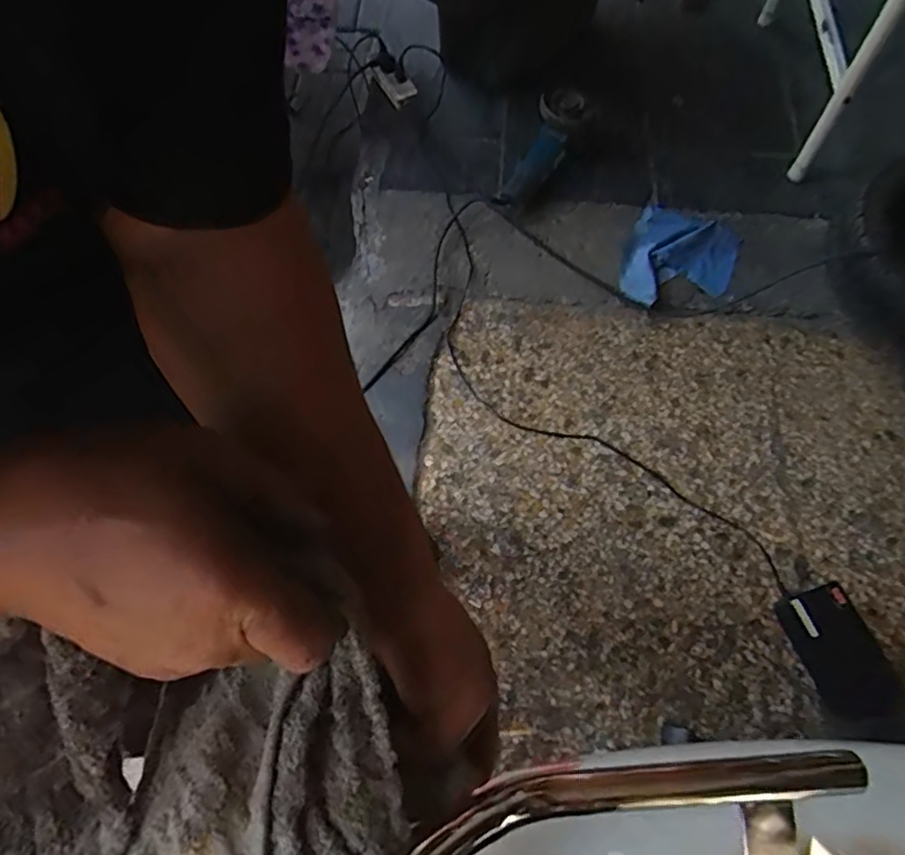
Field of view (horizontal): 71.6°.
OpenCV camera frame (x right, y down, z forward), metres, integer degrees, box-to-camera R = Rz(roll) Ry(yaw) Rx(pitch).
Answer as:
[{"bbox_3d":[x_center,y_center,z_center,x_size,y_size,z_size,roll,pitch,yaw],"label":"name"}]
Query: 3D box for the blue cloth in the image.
[{"bbox_3d":[0.452,-0.342,1.236,0.243,0.113,0.159,-11,64,-4],"label":"blue cloth"}]

